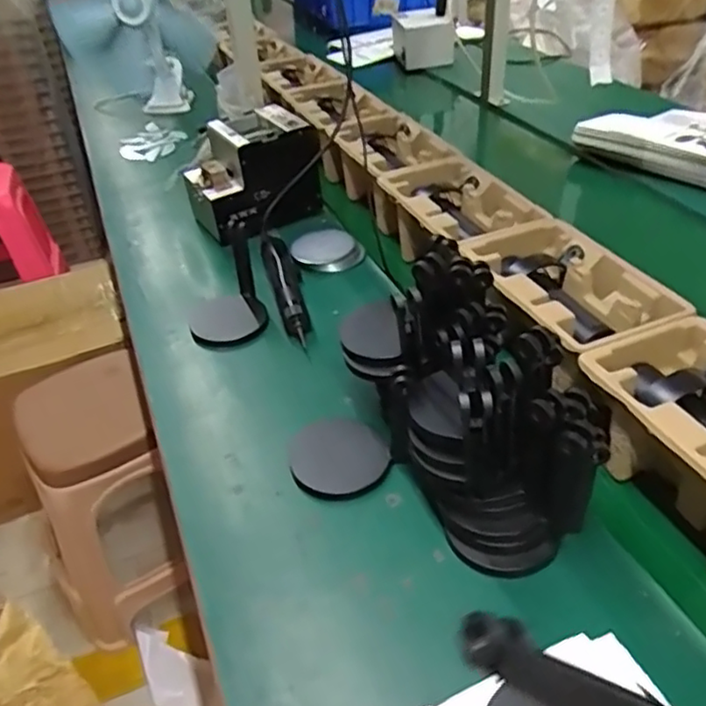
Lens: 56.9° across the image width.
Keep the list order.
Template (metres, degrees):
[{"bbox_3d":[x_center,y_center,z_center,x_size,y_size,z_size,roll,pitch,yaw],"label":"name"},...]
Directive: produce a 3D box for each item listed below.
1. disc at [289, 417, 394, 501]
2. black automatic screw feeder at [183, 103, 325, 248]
[{"bbox_3d":[-0.016,0.104,0.662,0.095,0.006,0.106,-19,43,-12],"label":"disc"},{"bbox_3d":[-0.156,-0.284,1.048,0.195,0.154,0.127,-23,45,-23],"label":"black automatic screw feeder"}]

